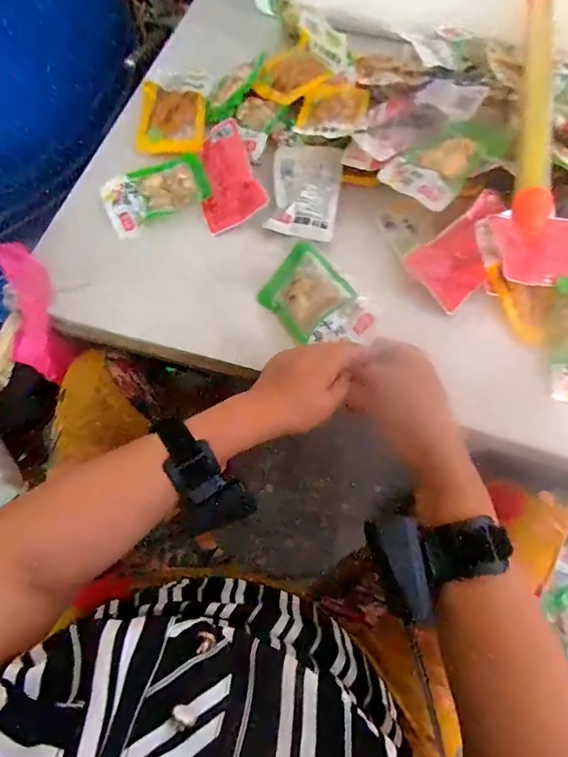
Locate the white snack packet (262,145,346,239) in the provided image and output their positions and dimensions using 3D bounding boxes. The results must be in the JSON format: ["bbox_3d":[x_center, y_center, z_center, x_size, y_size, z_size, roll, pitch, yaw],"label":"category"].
[{"bbox_3d":[0.025,-0.226,0.501,0.079,0.021,0.138,8,69,4],"label":"white snack packet"}]

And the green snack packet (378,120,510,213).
[{"bbox_3d":[0.174,-0.237,0.464,0.128,0.014,0.078,-42,73,-14],"label":"green snack packet"}]

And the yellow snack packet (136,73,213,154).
[{"bbox_3d":[-0.142,-0.347,0.554,0.087,0.018,0.136,3,69,2],"label":"yellow snack packet"}]

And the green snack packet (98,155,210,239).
[{"bbox_3d":[-0.152,-0.222,0.508,0.123,0.023,0.074,-26,70,-9],"label":"green snack packet"}]

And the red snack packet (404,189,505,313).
[{"bbox_3d":[0.195,-0.135,0.457,0.121,0.005,0.072,-41,87,-1],"label":"red snack packet"}]

